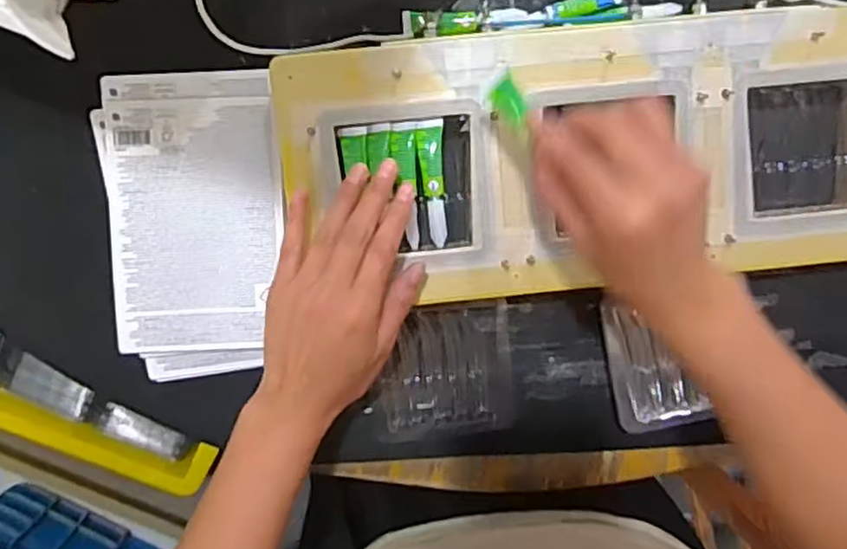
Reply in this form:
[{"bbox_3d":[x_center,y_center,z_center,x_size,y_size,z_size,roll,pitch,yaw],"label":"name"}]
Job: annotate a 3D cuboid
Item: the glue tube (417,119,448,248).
[{"bbox_3d":[0.006,-0.060,0.454,0.017,0.006,0.081,-3,98,-3],"label":"glue tube"}]

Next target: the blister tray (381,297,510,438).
[{"bbox_3d":[0.015,0.072,0.503,0.098,0.020,0.100,-6,99,-2],"label":"blister tray"}]

